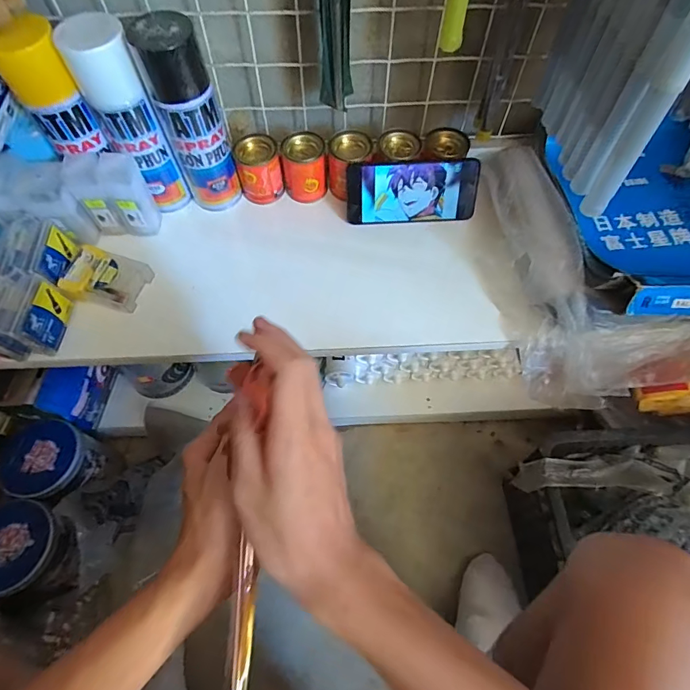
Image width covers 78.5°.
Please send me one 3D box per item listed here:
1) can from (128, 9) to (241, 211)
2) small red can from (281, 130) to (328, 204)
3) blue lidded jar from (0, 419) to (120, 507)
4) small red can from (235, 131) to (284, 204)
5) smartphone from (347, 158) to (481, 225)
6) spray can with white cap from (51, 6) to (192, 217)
[{"bbox_3d":[-0.172,-0.251,0.483,0.060,0.207,0.070,-19,62,-10],"label":"can"},{"bbox_3d":[-0.051,-0.228,0.547,0.053,0.070,0.047,-5,61,-3],"label":"small red can"},{"bbox_3d":[-0.444,0.188,0.656,0.122,0.114,0.106,11,61,7],"label":"blue lidded jar"},{"bbox_3d":[-0.110,-0.225,0.545,0.051,0.067,0.055,0,60,0],"label":"small red can"},{"bbox_3d":[0.085,-0.190,0.529,0.161,0.074,0.008,-3,35,-2],"label":"smartphone"},{"bbox_3d":[-0.241,-0.252,0.484,0.063,0.200,0.076,-19,62,-10],"label":"spray can with white cap"}]

